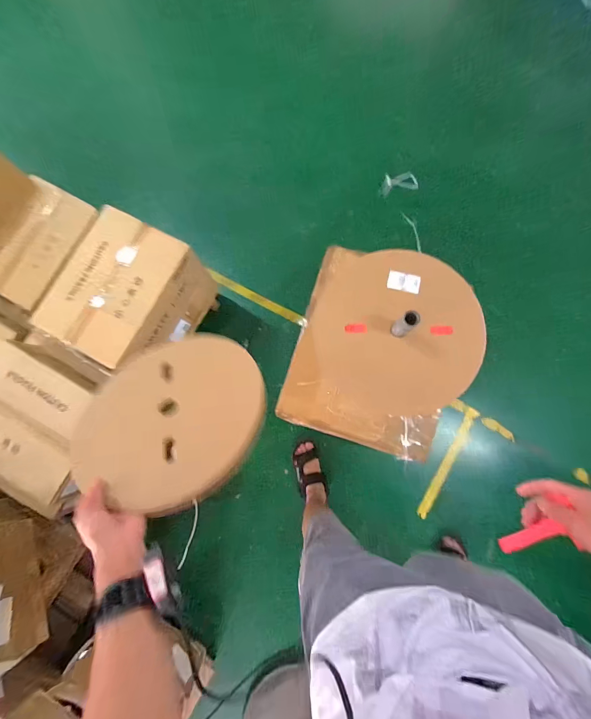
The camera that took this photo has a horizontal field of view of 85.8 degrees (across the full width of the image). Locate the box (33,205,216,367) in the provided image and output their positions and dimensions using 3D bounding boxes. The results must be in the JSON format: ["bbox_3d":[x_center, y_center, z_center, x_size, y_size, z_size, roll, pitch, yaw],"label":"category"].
[{"bbox_3d":[-0.533,-0.203,1.061,0.336,0.267,0.418,28,84,6],"label":"box"}]

